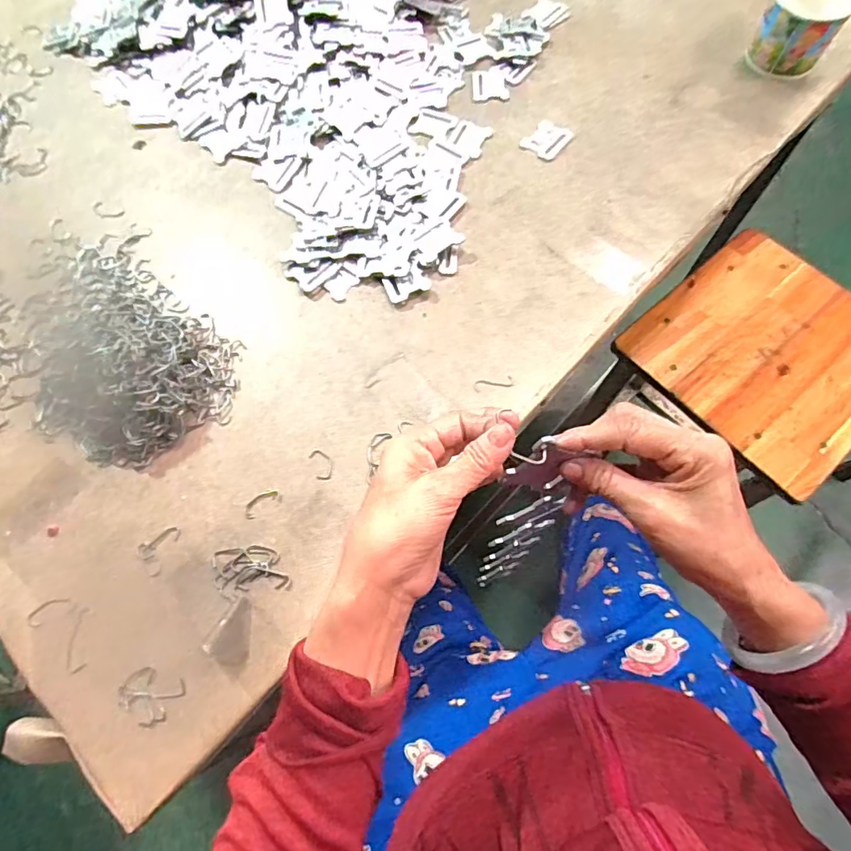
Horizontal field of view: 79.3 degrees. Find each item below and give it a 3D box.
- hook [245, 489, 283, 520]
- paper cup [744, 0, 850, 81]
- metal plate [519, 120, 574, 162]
[{"bbox_3d":[-0.147,0.069,0.461,0.035,0.004,0.017,-29,69,-9],"label":"hook"},{"bbox_3d":[0.440,-0.471,0.606,0.085,0.078,0.091,-1,67,3],"label":"paper cup"},{"bbox_3d":[0.144,-0.340,0.608,0.046,0.004,0.052,41,75,18],"label":"metal plate"}]

